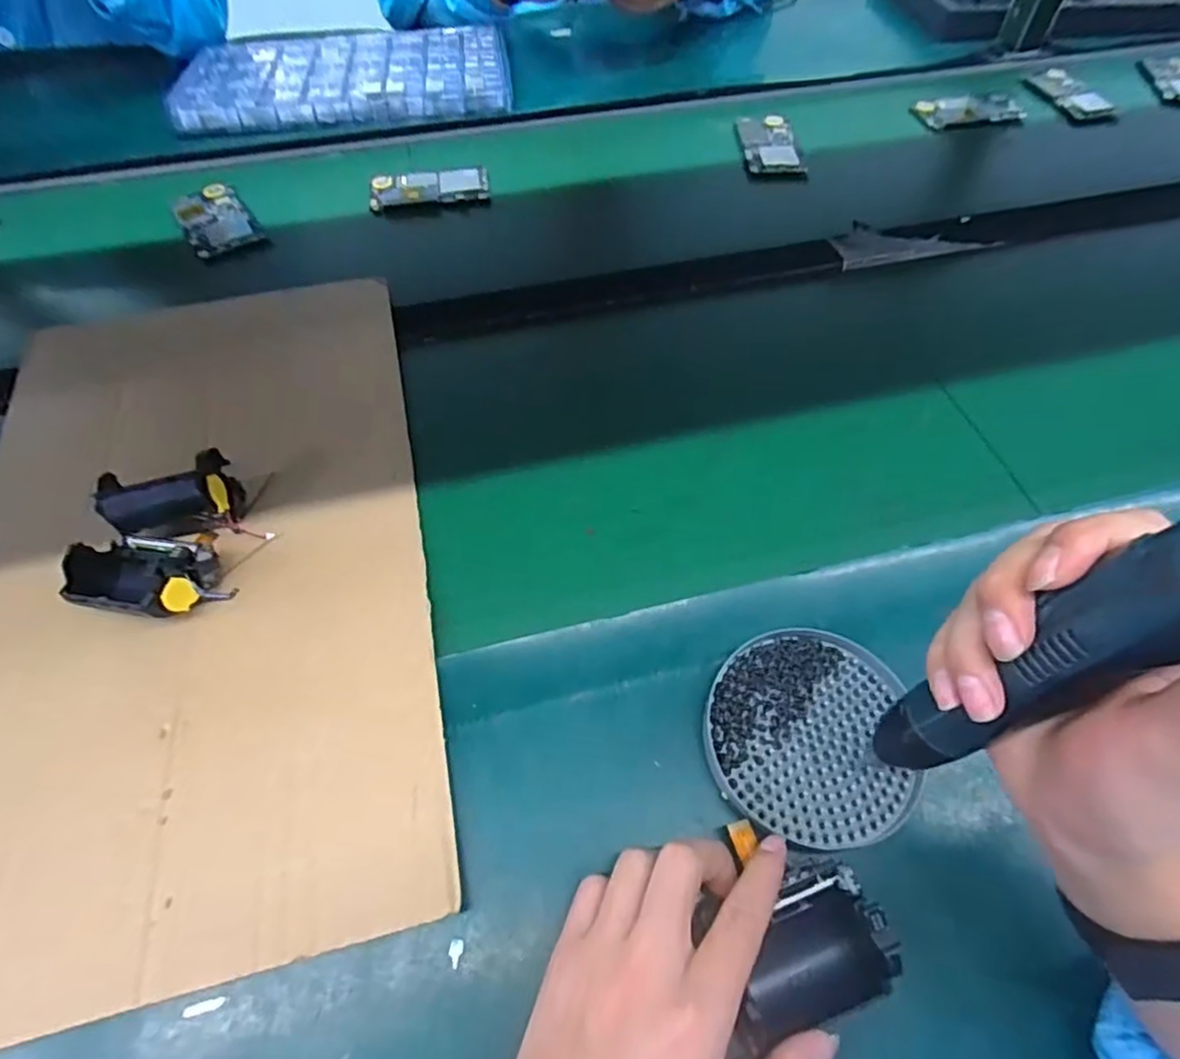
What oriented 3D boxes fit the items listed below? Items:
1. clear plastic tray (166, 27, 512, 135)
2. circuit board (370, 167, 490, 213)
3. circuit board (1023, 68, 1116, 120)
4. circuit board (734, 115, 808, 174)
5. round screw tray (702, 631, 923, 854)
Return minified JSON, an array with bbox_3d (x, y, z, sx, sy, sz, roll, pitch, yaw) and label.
[{"bbox_3d":[-0.300,-0.572,0.796,0.381,0.043,0.227,-10,57,-8],"label":"clear plastic tray"},{"bbox_3d":[-0.170,-0.365,0.678,0.123,0.013,0.053,-7,56,-6],"label":"circuit board"},{"bbox_3d":[0.606,-0.548,0.805,0.069,0.015,0.111,-19,58,-14],"label":"circuit board"},{"bbox_3d":[0.204,-0.441,0.725,0.064,0.007,0.111,-2,56,-3],"label":"circuit board"},{"bbox_3d":[0.120,0.113,0.353,0.109,0.012,0.113,1,56,-1],"label":"round screw tray"}]

